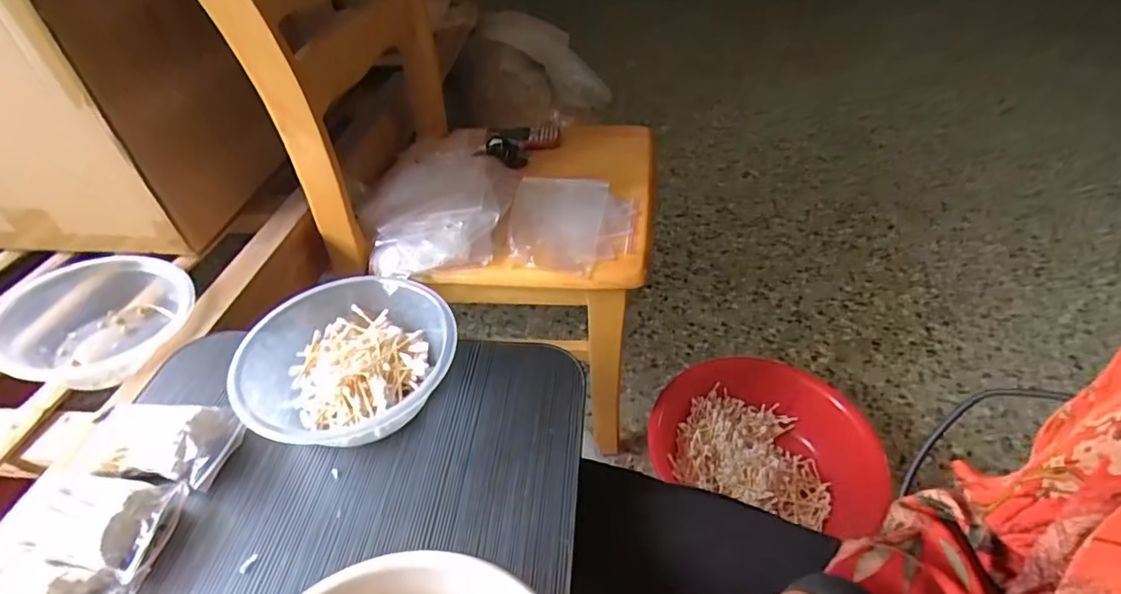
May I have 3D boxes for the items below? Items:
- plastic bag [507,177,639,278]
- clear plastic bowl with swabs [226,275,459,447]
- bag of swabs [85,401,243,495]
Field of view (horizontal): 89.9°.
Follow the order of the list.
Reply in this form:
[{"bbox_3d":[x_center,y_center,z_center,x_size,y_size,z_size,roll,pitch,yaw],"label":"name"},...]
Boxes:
[{"bbox_3d":[0.014,-0.099,0.764,0.171,0.031,0.187,6,43,9],"label":"plastic bag"},{"bbox_3d":[-0.179,0.050,0.470,0.160,0.054,0.173,33,53,32],"label":"clear plastic bowl with swabs"},{"bbox_3d":[-0.306,0.106,0.426,0.123,0.021,0.059,6,43,9],"label":"bag of swabs"}]

